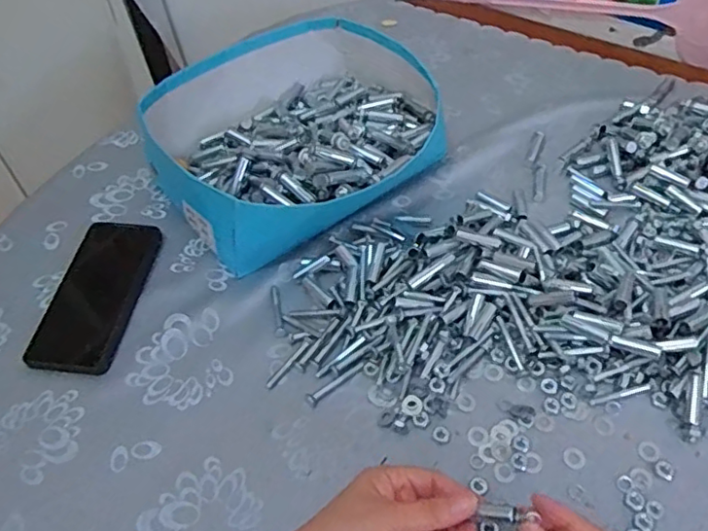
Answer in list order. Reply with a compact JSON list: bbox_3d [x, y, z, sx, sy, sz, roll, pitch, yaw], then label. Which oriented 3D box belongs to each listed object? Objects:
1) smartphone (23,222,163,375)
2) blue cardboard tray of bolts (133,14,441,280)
[{"bbox_3d":[-0.245,0.024,0.587,0.079,0.008,0.170,5,52,6],"label":"smartphone"},{"bbox_3d":[-0.057,-0.148,0.664,0.306,0.085,0.273,-31,57,-21],"label":"blue cardboard tray of bolts"}]

